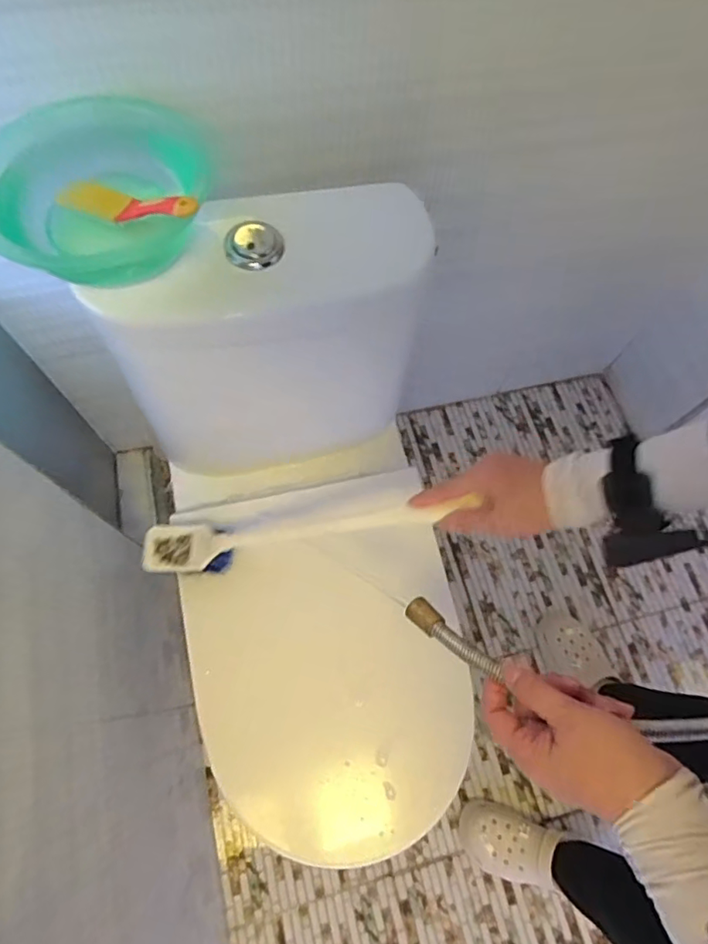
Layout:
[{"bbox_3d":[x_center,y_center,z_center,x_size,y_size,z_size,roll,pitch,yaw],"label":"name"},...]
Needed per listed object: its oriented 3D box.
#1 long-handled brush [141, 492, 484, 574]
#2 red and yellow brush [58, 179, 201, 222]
[{"bbox_3d":[-0.064,0.072,0.614,0.406,0.079,0.060,-10,62,26],"label":"long-handled brush"},{"bbox_3d":[-0.192,-0.233,0.464,0.159,0.023,0.035,18,64,26],"label":"red and yellow brush"}]

